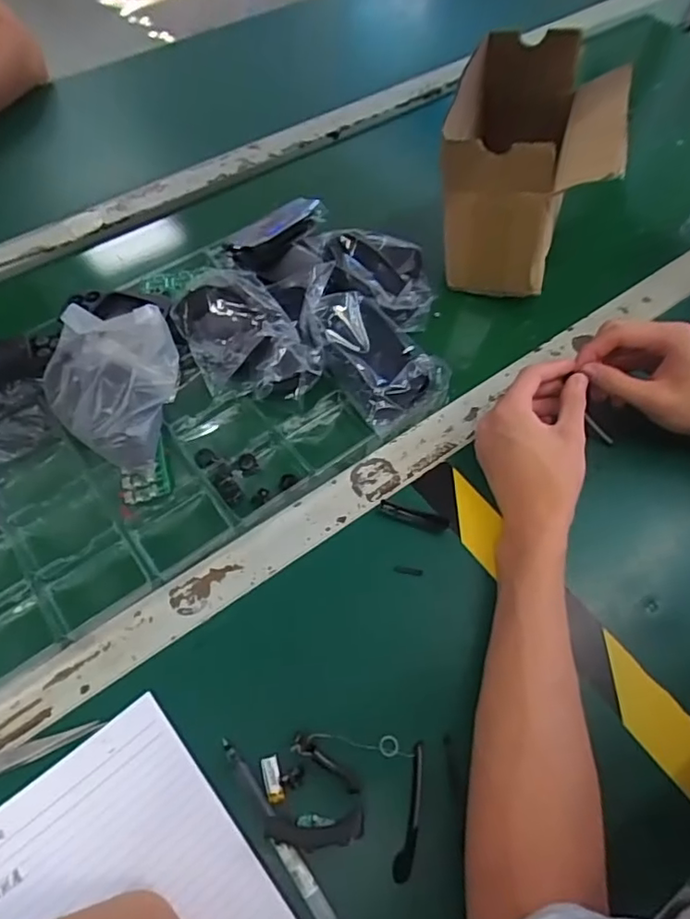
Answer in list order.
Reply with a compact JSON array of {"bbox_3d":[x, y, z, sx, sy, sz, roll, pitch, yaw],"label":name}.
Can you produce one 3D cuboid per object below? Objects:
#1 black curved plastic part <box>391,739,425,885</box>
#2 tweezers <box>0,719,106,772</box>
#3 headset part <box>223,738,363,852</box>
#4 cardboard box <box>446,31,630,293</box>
[{"bbox_3d":[0.040,0.209,0.345,0.011,0.004,0.073,10,59,9],"label":"black curved plastic part"},{"bbox_3d":[-0.213,0.188,0.360,0.118,0.008,0.014,-18,59,-8],"label":"tweezers"},{"bbox_3d":[-0.038,0.207,0.343,0.096,0.010,0.034,18,61,14],"label":"headset part"},{"bbox_3d":[0.171,-0.274,0.544,0.141,0.149,0.193,12,59,10],"label":"cardboard box"}]

